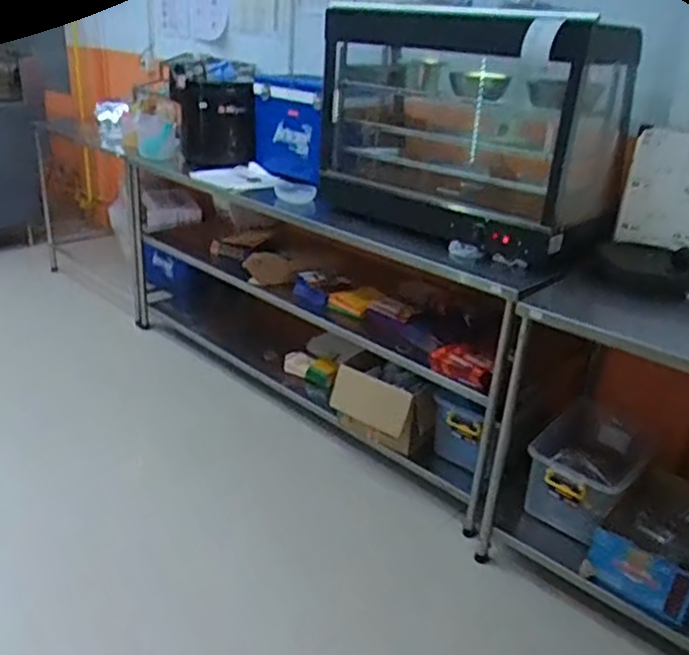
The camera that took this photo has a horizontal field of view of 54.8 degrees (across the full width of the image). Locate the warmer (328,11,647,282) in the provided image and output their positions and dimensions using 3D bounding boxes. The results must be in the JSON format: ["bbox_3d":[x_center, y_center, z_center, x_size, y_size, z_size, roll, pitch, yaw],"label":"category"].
[{"bbox_3d":[0.324,-0.554,1.870,0.369,0.623,0.842,-16,32,-37],"label":"warmer"}]

